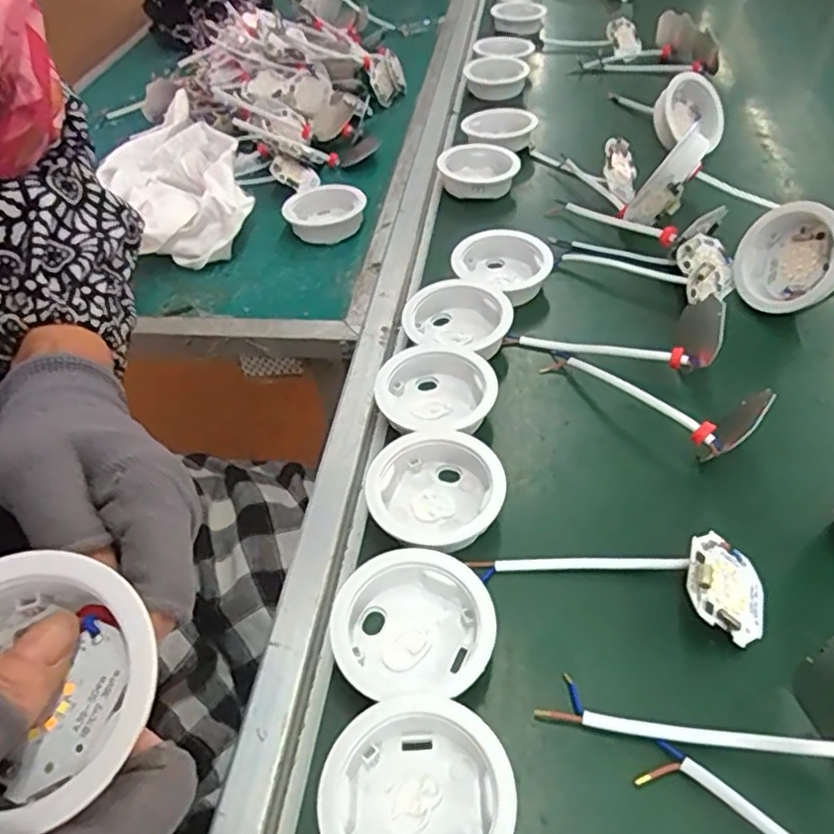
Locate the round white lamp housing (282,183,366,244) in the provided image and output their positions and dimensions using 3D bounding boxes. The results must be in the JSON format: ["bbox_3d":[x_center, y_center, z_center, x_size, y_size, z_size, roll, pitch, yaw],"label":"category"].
[{"bbox_3d":[-0.081,-0.182,0.598,0.064,0.024,0.058,13,48,14],"label":"round white lamp housing"}]

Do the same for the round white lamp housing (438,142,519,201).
[{"bbox_3d":[0.056,-0.223,0.608,0.069,0.023,0.067,-1,46,1],"label":"round white lamp housing"}]

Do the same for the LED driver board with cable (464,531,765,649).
[{"bbox_3d":[0.099,0.069,0.326,0.133,0.033,0.043,13,48,14],"label":"LED driver board with cable"}]

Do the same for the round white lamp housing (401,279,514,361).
[{"bbox_3d":[0.025,-0.065,0.460,0.071,0.025,0.066,-1,46,1],"label":"round white lamp housing"}]

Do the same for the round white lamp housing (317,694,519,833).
[{"bbox_3d":[-0.001,0.148,0.260,0.071,0.021,0.070,30,54,27],"label":"round white lamp housing"}]

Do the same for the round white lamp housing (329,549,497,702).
[{"bbox_3d":[-0.002,0.095,0.308,0.071,0.022,0.061,-13,47,-10],"label":"round white lamp housing"}]

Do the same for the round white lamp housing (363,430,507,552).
[{"bbox_3d":[0.010,0.038,0.363,0.071,0.022,0.064,2,46,3],"label":"round white lamp housing"}]

